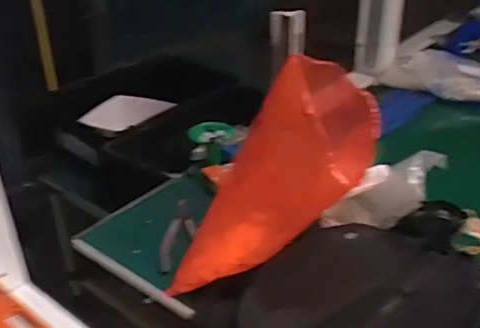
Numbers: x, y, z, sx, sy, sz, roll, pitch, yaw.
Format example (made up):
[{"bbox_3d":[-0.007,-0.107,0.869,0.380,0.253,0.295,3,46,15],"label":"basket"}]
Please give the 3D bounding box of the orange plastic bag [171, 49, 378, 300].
[{"bbox_3d":[0.043,0.023,0.658,0.210,0.227,0.171,8,32,14],"label":"orange plastic bag"}]

